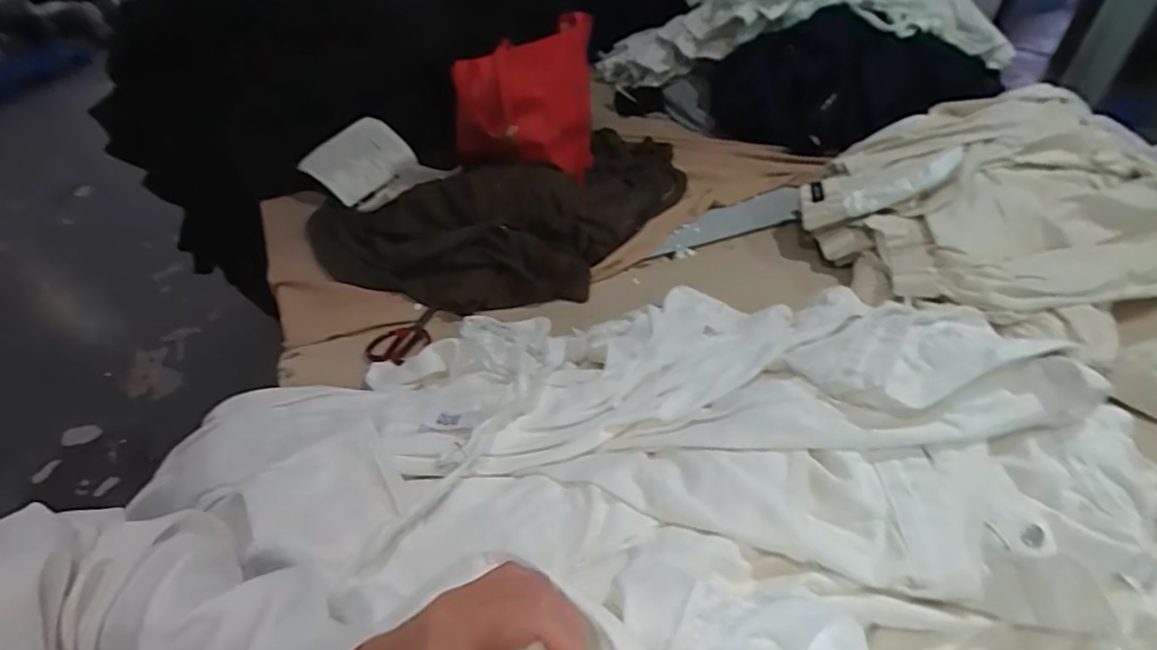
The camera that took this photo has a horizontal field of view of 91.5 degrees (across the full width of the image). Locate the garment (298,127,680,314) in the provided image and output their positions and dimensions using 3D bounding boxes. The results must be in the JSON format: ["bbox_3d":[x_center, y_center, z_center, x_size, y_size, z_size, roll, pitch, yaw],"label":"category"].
[{"bbox_3d":[-0.115,-0.266,1.118,0.523,0.098,0.710,22,42,23],"label":"garment"}]

